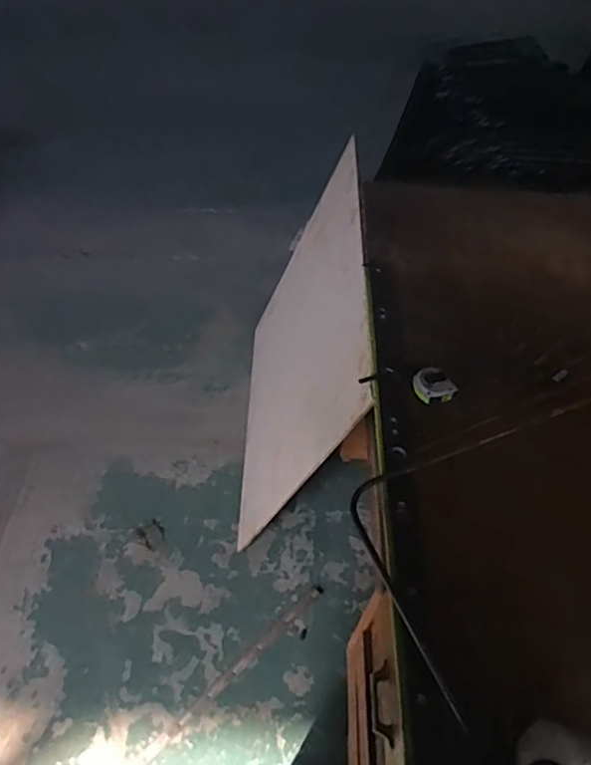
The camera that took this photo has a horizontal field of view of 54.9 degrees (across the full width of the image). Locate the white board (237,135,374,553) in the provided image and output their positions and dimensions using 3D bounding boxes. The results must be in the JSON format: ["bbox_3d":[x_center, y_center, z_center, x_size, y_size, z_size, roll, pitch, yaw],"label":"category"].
[{"bbox_3d":[-0.001,-0.075,1.440,0.020,0.763,0.763,13,54,-15],"label":"white board"}]

